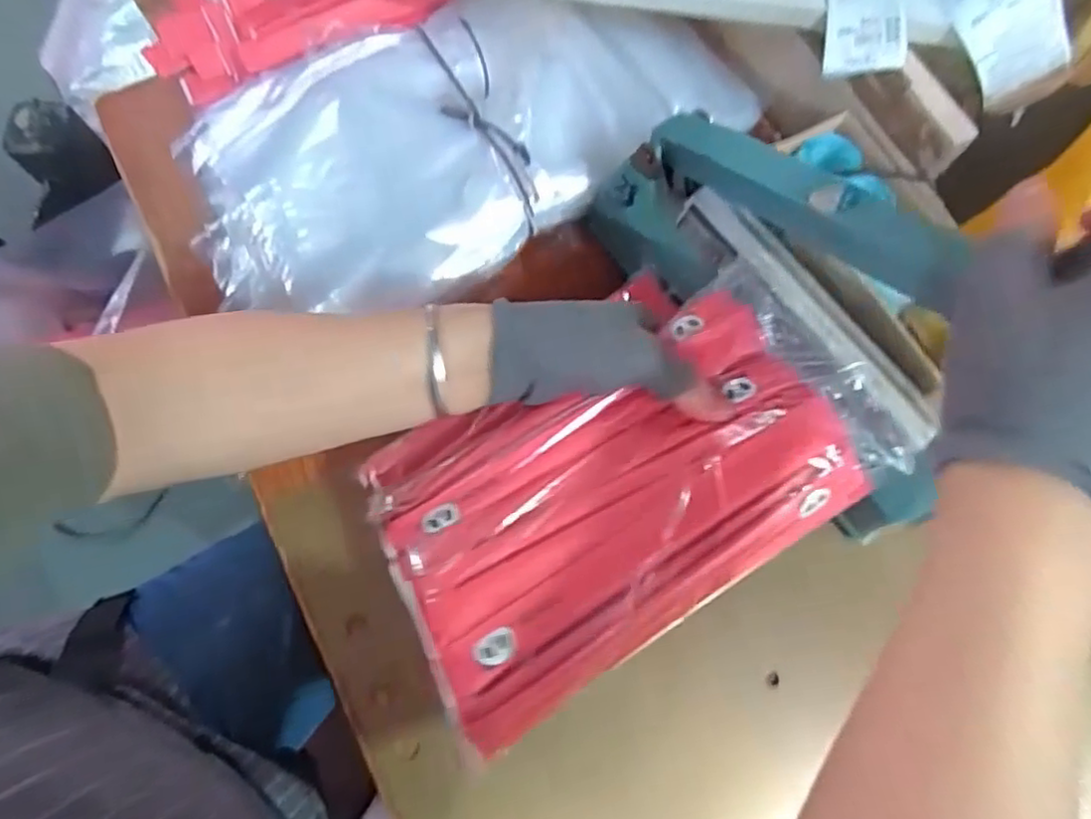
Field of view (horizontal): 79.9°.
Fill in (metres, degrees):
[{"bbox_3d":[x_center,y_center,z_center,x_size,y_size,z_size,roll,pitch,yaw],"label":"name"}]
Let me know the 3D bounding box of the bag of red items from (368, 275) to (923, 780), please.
[{"bbox_3d":[0.046,0.029,0.347,0.269,0.043,0.157,-31,77,-9],"label":"bag of red items"}]

